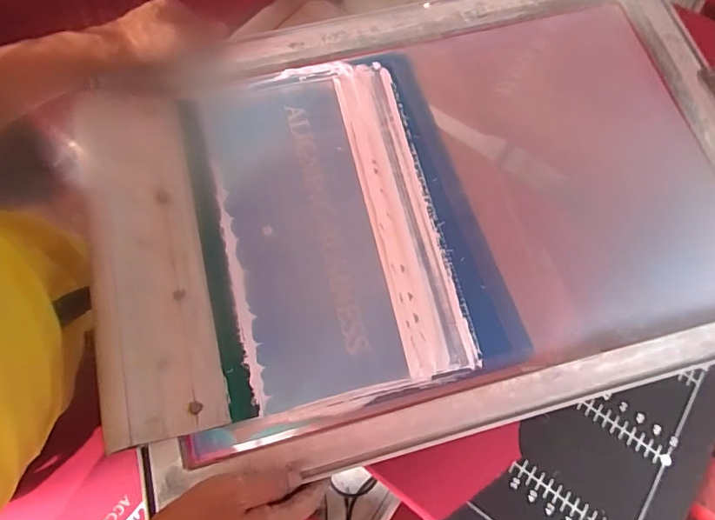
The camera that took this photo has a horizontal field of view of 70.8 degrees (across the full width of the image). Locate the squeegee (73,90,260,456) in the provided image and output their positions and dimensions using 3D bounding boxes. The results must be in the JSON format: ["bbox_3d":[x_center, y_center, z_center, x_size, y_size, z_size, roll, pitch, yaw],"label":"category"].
[{"bbox_3d":[-0.185,-0.010,0.472,0.118,0.030,0.336,-5,71,-28],"label":"squeegee"}]

